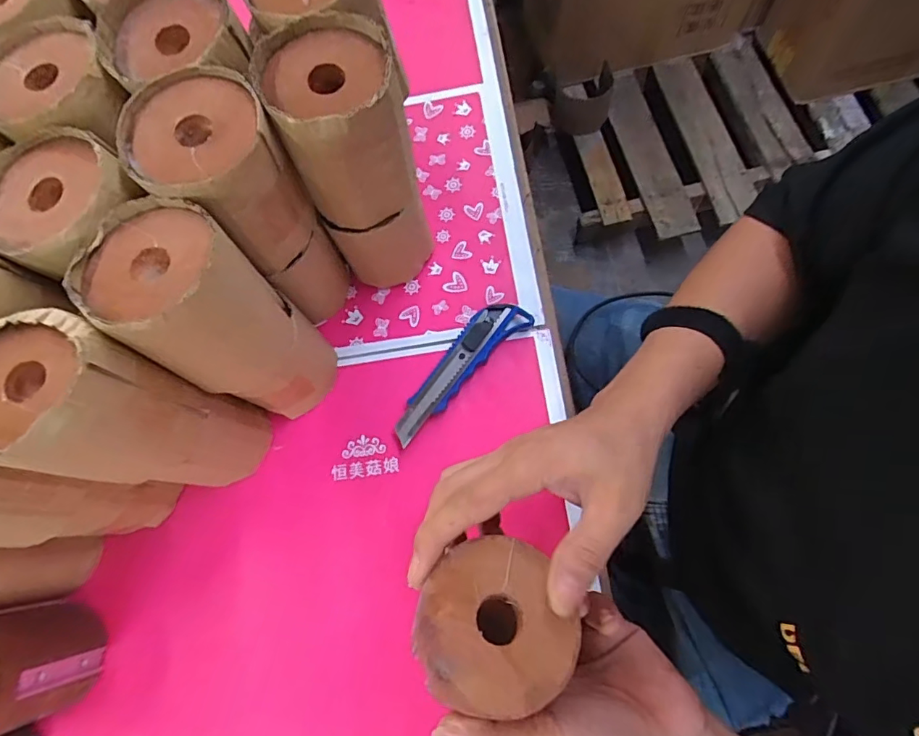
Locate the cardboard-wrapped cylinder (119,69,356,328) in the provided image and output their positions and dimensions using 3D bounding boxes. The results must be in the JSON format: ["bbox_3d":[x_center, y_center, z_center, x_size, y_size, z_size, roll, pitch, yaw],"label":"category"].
[{"bbox_3d":[-0.146,-0.108,0.392,0.083,0.203,0.092,-40,74,-7],"label":"cardboard-wrapped cylinder"}]

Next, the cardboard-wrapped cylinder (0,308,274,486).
[{"bbox_3d":[-0.220,0.036,0.364,0.087,0.217,0.083,18,76,10],"label":"cardboard-wrapped cylinder"}]

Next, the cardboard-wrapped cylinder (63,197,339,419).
[{"bbox_3d":[-0.163,-0.028,0.377,0.083,0.216,0.090,-1,73,4],"label":"cardboard-wrapped cylinder"}]

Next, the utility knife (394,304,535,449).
[{"bbox_3d":[-0.004,-0.001,0.457,0.156,0.024,0.039,-43,75,-8],"label":"utility knife"}]

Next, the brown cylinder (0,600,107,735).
[{"bbox_3d":[-0.332,0.219,0.376,0.080,0.103,0.077,-1,73,4],"label":"brown cylinder"}]

